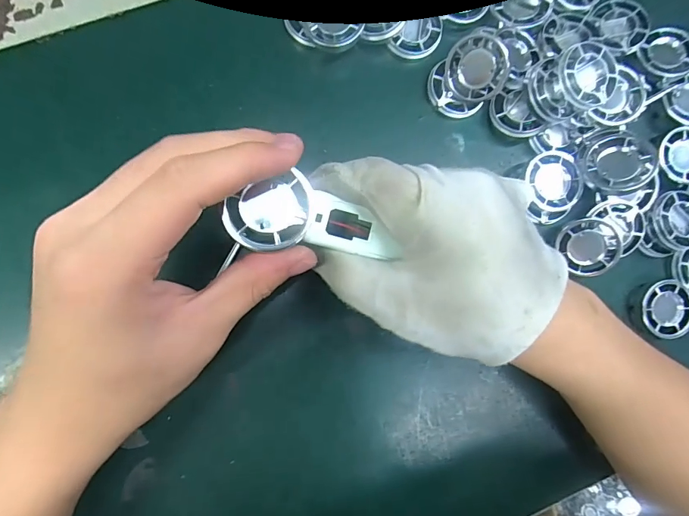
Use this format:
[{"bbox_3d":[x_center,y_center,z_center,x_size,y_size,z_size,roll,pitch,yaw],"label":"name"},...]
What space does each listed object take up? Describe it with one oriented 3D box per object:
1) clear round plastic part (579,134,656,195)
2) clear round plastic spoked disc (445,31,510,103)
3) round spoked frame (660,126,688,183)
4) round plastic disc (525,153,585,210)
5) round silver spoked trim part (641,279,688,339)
[{"bbox_3d":[0.168,-0.059,0.263,0.037,0.008,0.037,-2,85,30],"label":"clear round plastic part"},{"bbox_3d":[0.081,-0.116,0.261,0.036,0.004,0.037,11,112,29],"label":"clear round plastic spoked disc"},{"bbox_3d":[0.236,-0.072,0.293,0.037,0.008,0.036,0,88,-6],"label":"round spoked frame"},{"bbox_3d":[0.134,-0.049,0.276,0.032,0.015,0.036,-8,89,-7],"label":"round plastic disc"},{"bbox_3d":[0.219,0.034,0.287,0.037,0.005,0.038,0,88,-2],"label":"round silver spoked trim part"}]

